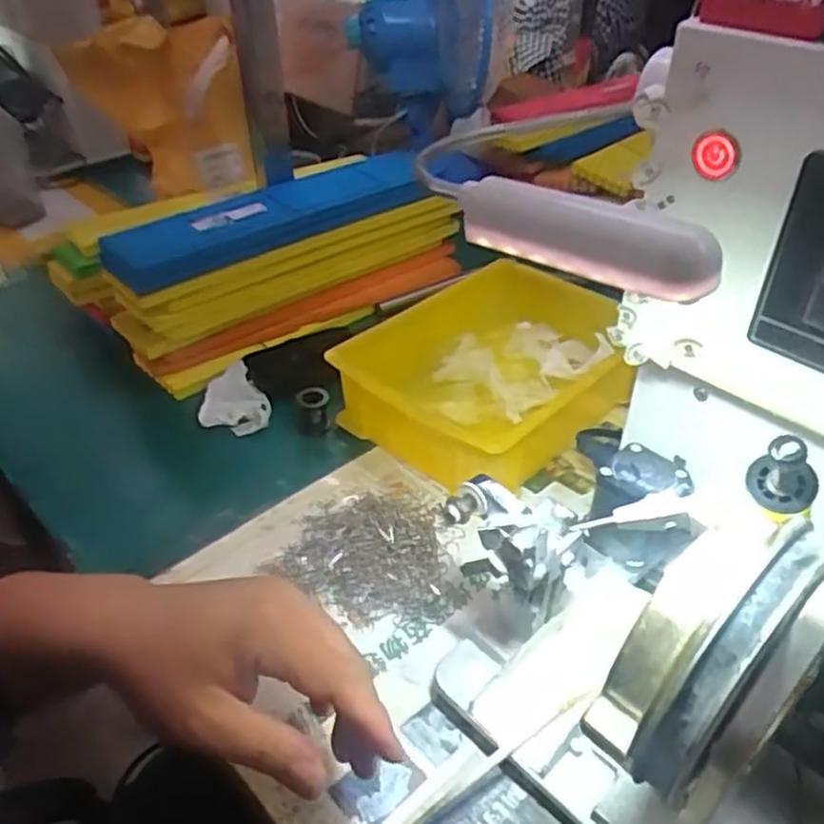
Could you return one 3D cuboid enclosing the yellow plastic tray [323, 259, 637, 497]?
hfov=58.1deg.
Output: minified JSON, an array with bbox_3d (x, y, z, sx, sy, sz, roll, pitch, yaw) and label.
[{"bbox_3d":[0.070,-0.036,0.641,0.181,0.070,0.237,28,46,30],"label":"yellow plastic tray"}]

